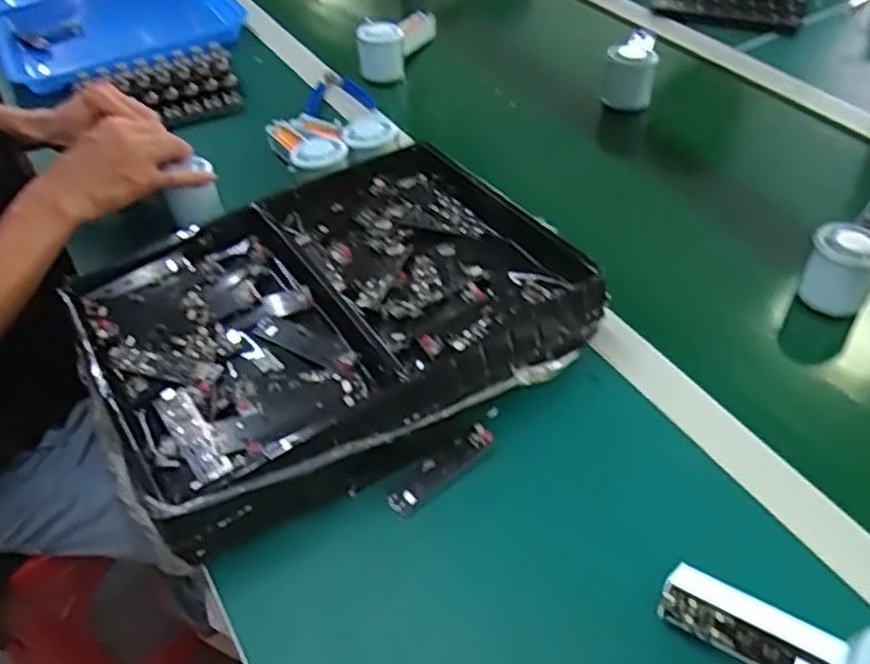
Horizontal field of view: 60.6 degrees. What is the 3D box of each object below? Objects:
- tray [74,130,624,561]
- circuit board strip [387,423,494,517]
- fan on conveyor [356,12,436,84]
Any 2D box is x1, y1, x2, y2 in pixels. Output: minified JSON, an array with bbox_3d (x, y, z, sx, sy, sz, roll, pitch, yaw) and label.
[{"bbox_3d":[-0.083,-0.022,0.630,0.386,0.064,0.295,-26,50,-19],"label":"tray"},{"bbox_3d":[0.004,0.100,0.551,0.092,0.011,0.021,-33,52,-25],"label":"circuit board strip"},{"bbox_3d":[-0.049,-0.389,0.980,0.047,0.062,0.157,16,50,19],"label":"fan on conveyor"}]

